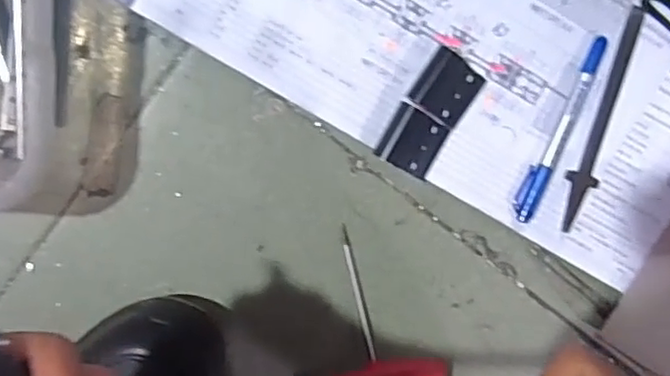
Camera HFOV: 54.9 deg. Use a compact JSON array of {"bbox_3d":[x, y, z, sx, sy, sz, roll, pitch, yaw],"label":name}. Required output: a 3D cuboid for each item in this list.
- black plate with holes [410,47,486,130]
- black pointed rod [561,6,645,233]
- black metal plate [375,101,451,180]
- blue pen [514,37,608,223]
[{"bbox_3d":[0.074,-0.065,0.423,0.037,0.013,0.042,35,94,-4],"label":"black plate with holes"},{"bbox_3d":[0.181,-0.046,0.440,0.020,0.004,0.154,13,96,-2],"label":"black pointed rod"},{"bbox_3d":[0.052,-0.031,0.427,0.037,0.011,0.040,27,95,-3],"label":"black metal plate"},{"bbox_3d":[0.150,-0.039,0.429,0.014,0.008,0.129,23,95,-3],"label":"blue pen"}]

